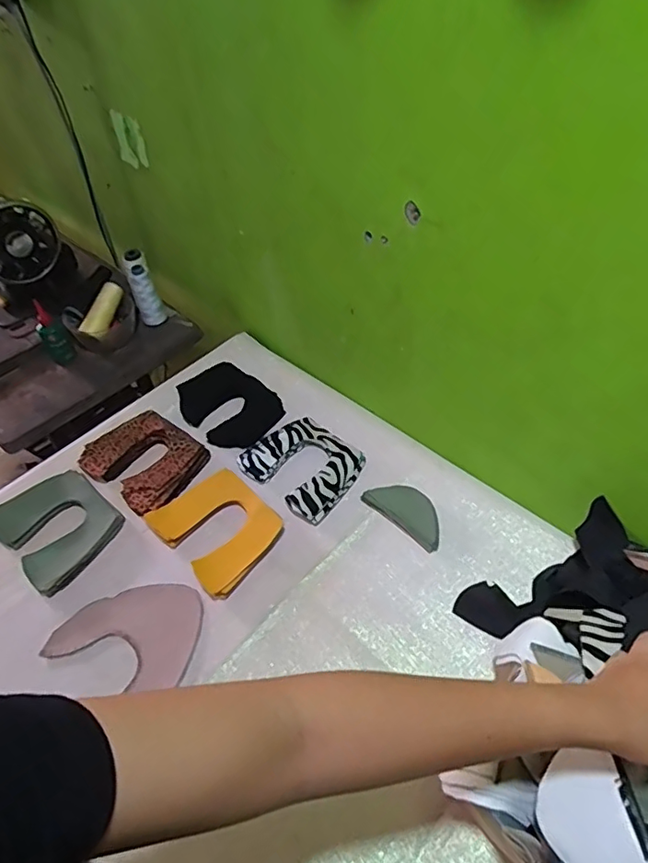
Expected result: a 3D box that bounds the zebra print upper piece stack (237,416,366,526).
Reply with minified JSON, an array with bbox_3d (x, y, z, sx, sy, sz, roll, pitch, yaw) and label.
[{"bbox_3d":[-0.025,0.046,0.768,0.153,0.018,0.130,34,59,29],"label":"zebra print upper piece stack"}]

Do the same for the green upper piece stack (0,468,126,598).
[{"bbox_3d":[-0.354,0.126,0.731,0.152,0.032,0.130,32,58,28],"label":"green upper piece stack"}]

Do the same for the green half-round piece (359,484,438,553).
[{"bbox_3d":[0.112,0.101,0.712,0.113,0.008,0.062,35,60,30],"label":"green half-round piece"}]

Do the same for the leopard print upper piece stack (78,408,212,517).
[{"bbox_3d":[-0.257,0.037,0.788,0.160,0.024,0.130,29,57,26],"label":"leopard print upper piece stack"}]

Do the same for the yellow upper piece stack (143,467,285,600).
[{"bbox_3d":[-0.136,0.118,0.701,0.127,0.033,0.157,-38,56,-26],"label":"yellow upper piece stack"}]

